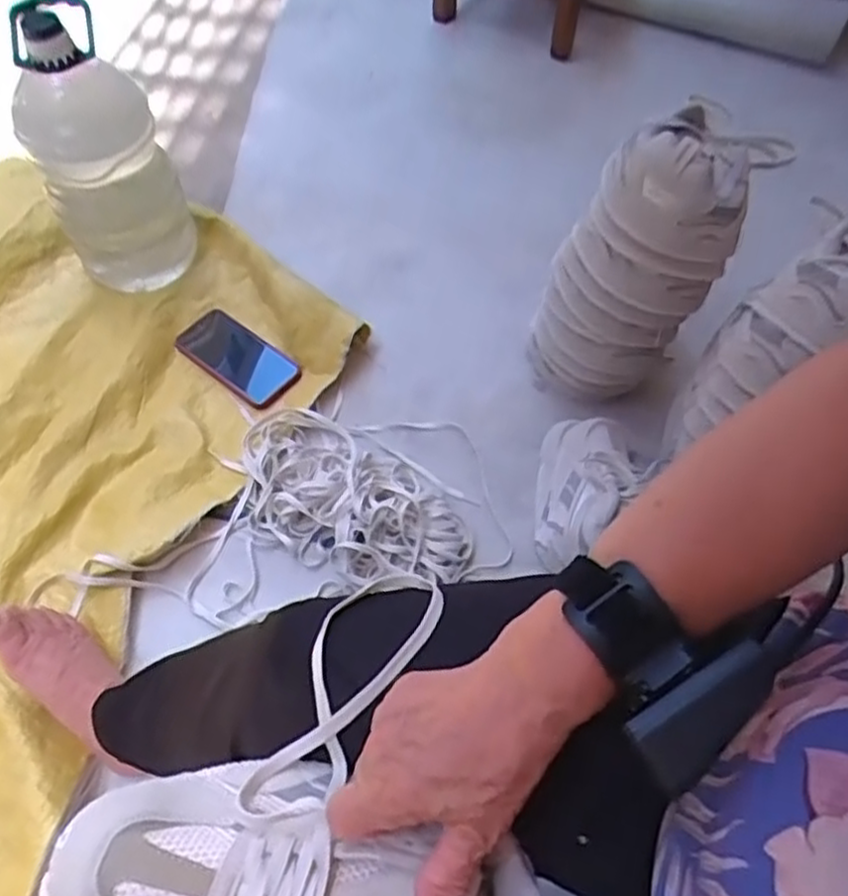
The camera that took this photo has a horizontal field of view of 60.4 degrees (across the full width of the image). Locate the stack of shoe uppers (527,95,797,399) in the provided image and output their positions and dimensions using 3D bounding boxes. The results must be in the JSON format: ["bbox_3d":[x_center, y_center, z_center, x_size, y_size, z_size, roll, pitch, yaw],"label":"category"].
[{"bbox_3d":[0.234,-0.194,0.815,0.166,0.355,0.150,20,61,7],"label":"stack of shoe uppers"}]

